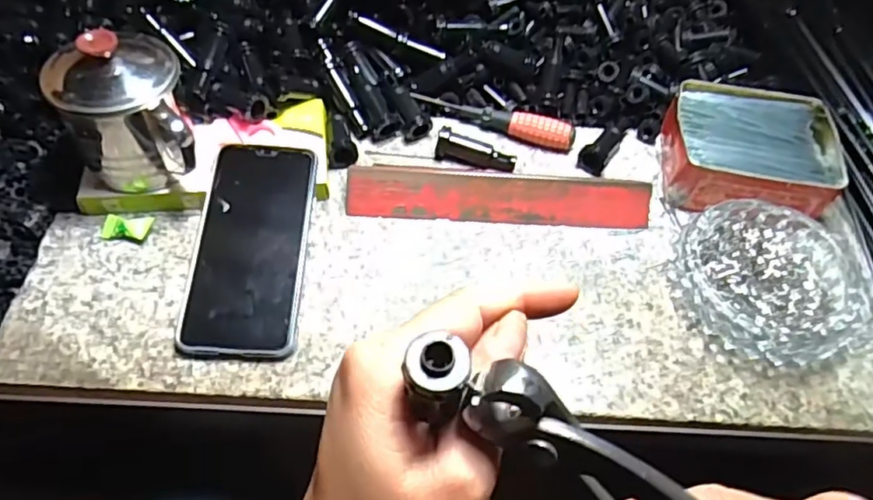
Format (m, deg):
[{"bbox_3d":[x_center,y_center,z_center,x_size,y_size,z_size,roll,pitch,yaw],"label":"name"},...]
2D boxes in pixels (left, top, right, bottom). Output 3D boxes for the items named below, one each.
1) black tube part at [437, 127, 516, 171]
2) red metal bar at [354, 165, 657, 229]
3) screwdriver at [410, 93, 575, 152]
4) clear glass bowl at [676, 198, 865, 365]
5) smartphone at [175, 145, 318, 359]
[{"bbox_3d":[0.033,-0.079,0.491,0.065,0.021,0.017,14,56,5],"label":"black tube part"},{"bbox_3d":[0.048,-0.042,0.460,0.228,0.024,0.034,3,56,-3],"label":"red metal bar"},{"bbox_3d":[0.048,-0.111,0.511,0.135,0.021,0.022,19,57,8],"label":"screwdriver"},{"bbox_3d":[0.230,0.021,0.427,0.119,0.029,0.119,2,56,-3],"label":"clear glass bowl"},{"bbox_3d":[-0.127,-0.004,0.418,0.074,0.007,0.155,2,64,-2],"label":"smartphone"}]

